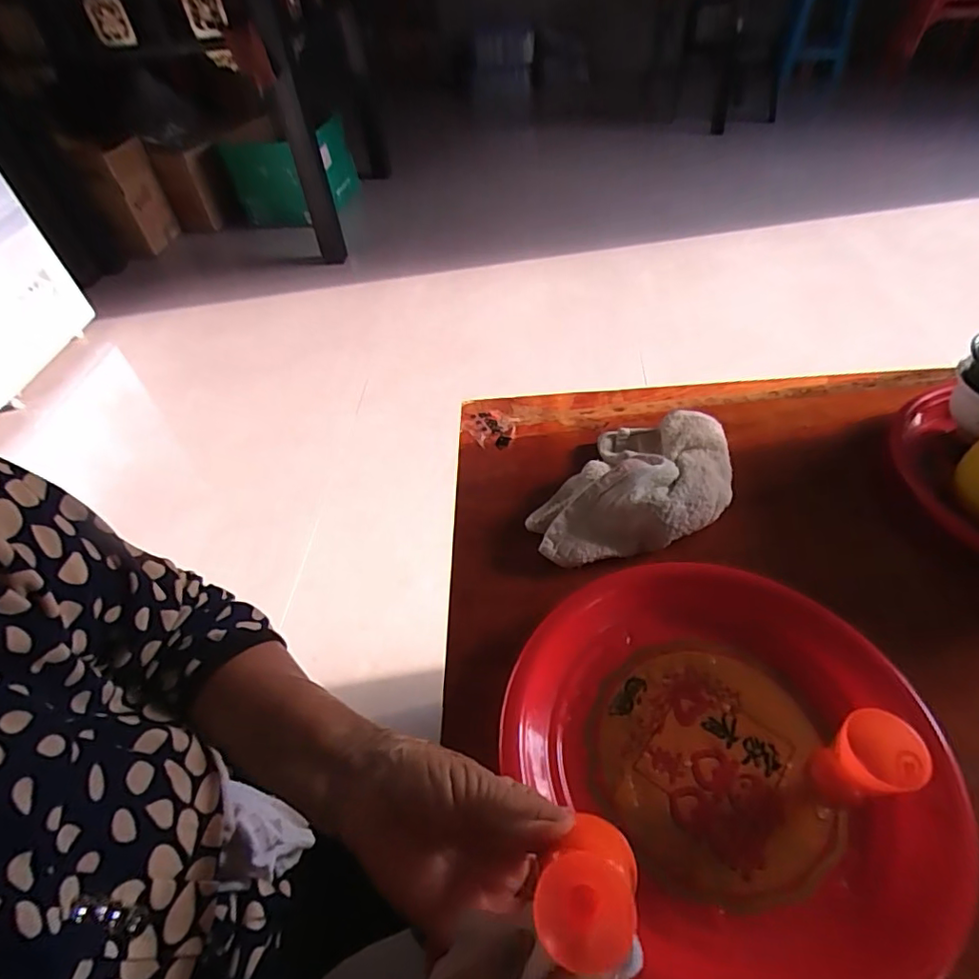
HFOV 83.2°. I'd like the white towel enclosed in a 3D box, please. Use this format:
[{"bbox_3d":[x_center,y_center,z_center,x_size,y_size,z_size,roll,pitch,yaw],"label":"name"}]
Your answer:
[{"bbox_3d":[0.133,-0.004,0.484,0.129,0.046,0.205,30,57,29],"label":"white towel"}]

